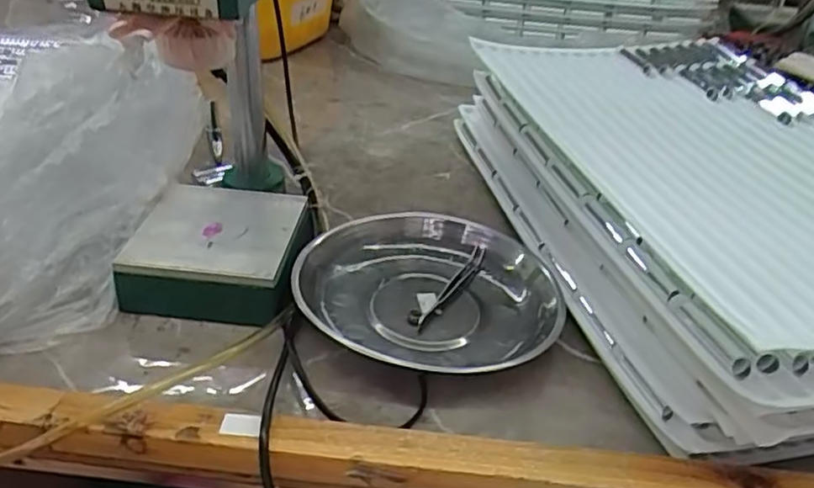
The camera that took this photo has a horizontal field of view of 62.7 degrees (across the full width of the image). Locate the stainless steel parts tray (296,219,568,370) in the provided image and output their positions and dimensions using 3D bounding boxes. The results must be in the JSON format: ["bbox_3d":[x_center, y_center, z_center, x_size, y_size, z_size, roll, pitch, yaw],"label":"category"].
[{"bbox_3d":[0.020,0.038,0.538,0.209,0.043,0.187,23,39,23],"label":"stainless steel parts tray"}]

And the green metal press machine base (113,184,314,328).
[{"bbox_3d":[-0.151,0.010,0.548,0.133,0.047,0.142,8,35,4],"label":"green metal press machine base"}]

